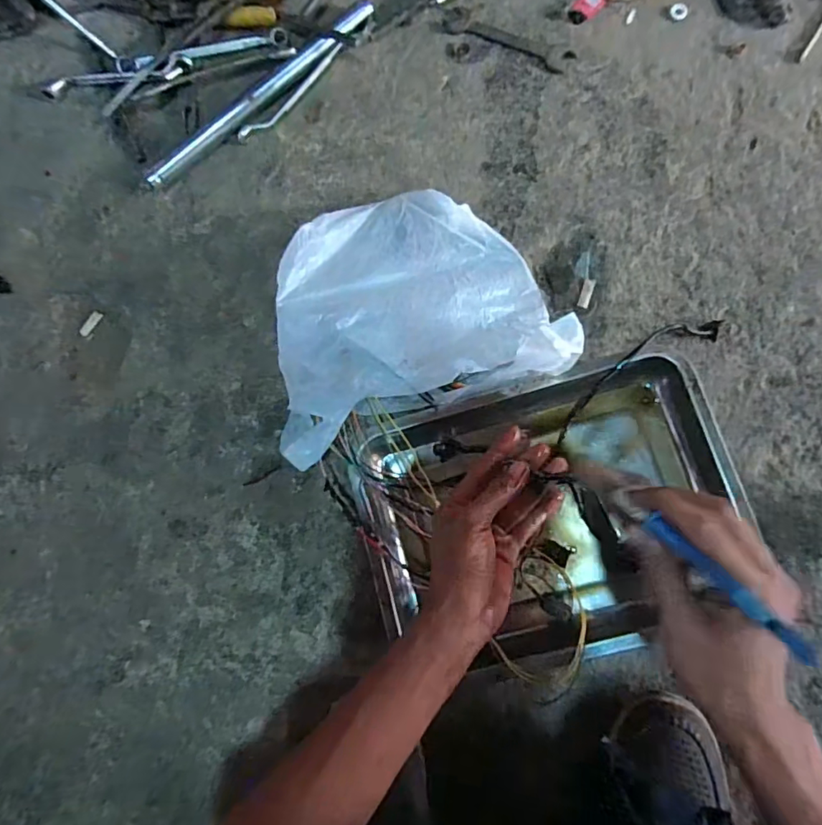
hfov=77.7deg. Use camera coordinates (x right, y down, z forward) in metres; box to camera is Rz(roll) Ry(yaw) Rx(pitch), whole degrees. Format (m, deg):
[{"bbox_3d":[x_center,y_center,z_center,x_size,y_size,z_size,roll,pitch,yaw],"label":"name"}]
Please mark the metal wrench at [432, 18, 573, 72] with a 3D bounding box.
[{"bbox_3d":[0.106,-0.437,0.595,0.165,0.004,0.032,26,88,9],"label":"metal wrench"}]

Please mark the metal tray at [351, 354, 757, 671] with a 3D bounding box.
[{"bbox_3d":[0.123,0.104,0.510,0.373,0.060,0.269,-12,83,6],"label":"metal tray"}]

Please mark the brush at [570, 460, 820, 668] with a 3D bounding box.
[{"bbox_3d":[0.166,0.080,0.330,0.017,0.010,0.188,-42,37,2],"label":"brush"}]

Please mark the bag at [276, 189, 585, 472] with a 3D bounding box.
[{"bbox_3d":[-0.018,-0.110,0.525,0.303,0.112,0.254,-19,82,5],"label":"bag"}]

